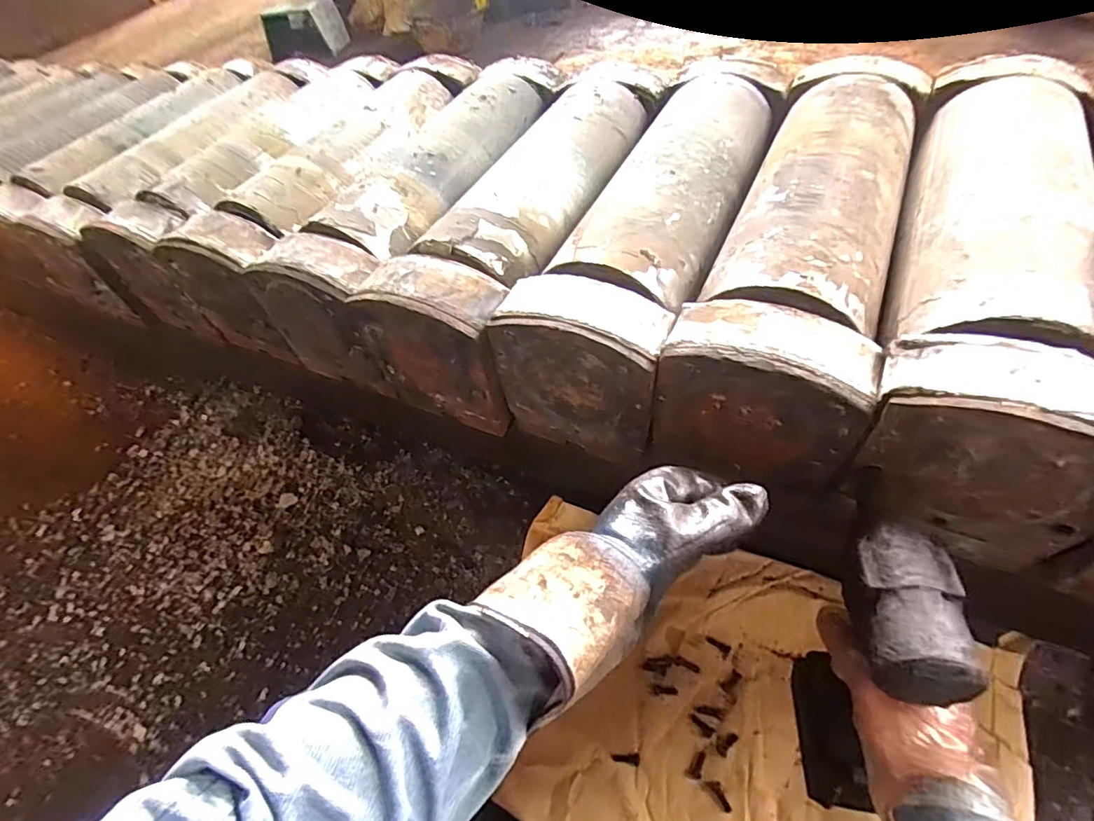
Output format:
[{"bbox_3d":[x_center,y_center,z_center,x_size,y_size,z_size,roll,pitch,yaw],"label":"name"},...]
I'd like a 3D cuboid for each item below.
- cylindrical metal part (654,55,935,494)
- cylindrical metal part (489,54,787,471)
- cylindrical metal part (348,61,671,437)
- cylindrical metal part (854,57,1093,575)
[{"bbox_3d":[0.287,-0.191,0.583,0.158,0.158,0.564,16,58,23],"label":"cylindrical metal part"},{"bbox_3d":[0.138,-0.218,0.637,0.160,0.163,0.548,16,57,22],"label":"cylindrical metal part"},{"bbox_3d":[0.001,-0.253,0.689,0.153,0.161,0.563,18,58,23],"label":"cylindrical metal part"},{"bbox_3d":[0.437,-0.160,0.517,0.162,0.139,0.566,17,58,23],"label":"cylindrical metal part"}]

